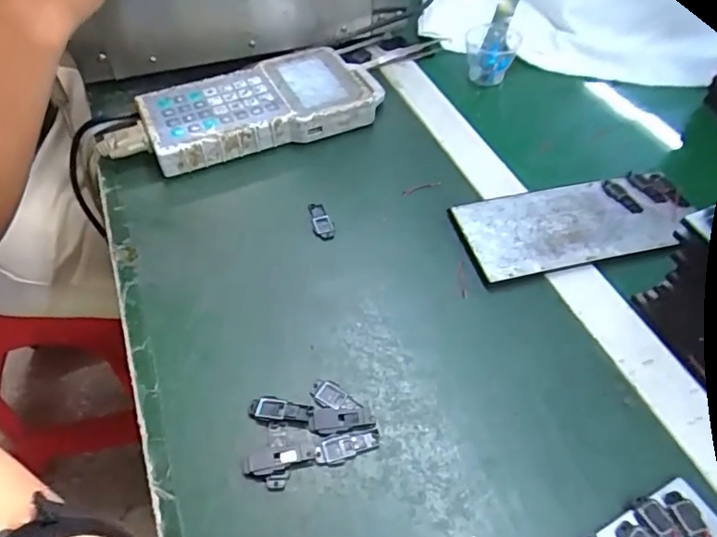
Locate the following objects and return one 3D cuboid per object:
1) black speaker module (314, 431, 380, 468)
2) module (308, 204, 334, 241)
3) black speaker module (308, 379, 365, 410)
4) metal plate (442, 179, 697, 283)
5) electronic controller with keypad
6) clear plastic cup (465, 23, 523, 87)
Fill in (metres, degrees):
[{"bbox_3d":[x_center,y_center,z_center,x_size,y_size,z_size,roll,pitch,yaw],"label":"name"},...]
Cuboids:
[{"bbox_3d":[-0.007,0.107,0.328,0.040,0.004,0.017,-14,52,-10],"label":"black speaker module"},{"bbox_3d":[-0.030,-0.039,0.447,0.017,0.004,0.039,-10,52,-7],"label":"module"},{"bbox_3d":[-0.015,0.082,0.346,0.032,0.004,0.017,26,56,20],"label":"black speaker module"},{"bbox_3d":[0.173,-0.036,0.440,0.182,0.004,0.080,-11,55,-10],"label":"metal plate"},{"bbox_3d":[-0.105,-0.149,0.514,0.261,0.037,0.108,-21,54,-15],"label":"electronic controller with keypad"},{"bbox_3d":[0.141,-0.231,0.580,0.054,0.039,0.058,13,52,11],"label":"clear plastic cup"}]

